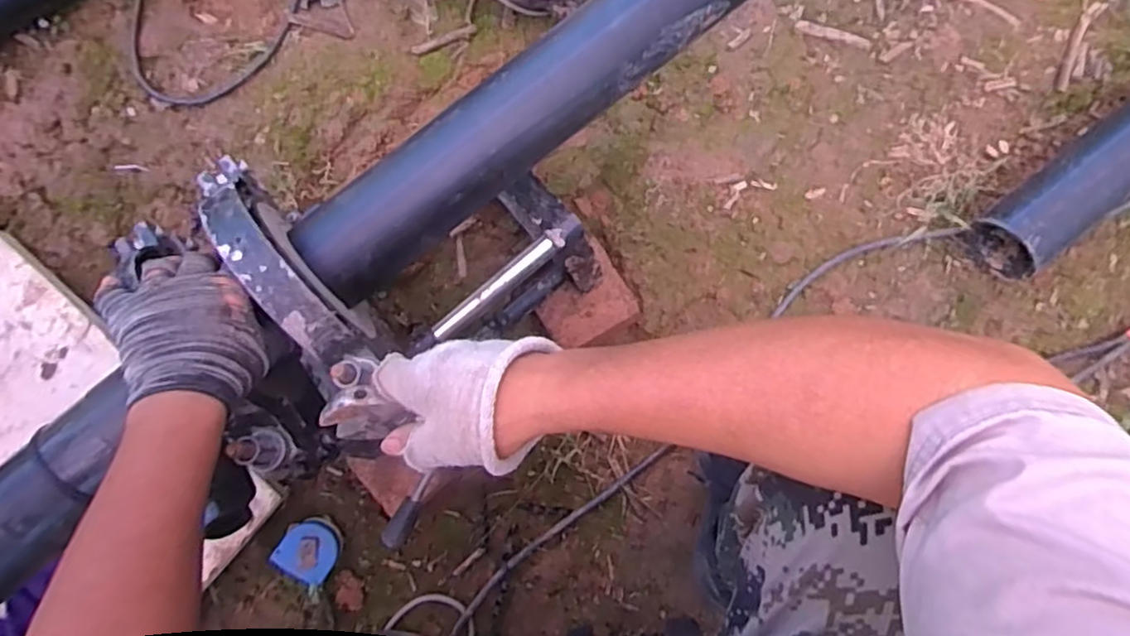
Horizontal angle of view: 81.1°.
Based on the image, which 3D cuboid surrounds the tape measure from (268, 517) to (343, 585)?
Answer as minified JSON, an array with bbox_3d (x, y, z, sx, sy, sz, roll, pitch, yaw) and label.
[{"bbox_3d":[-0.307,0.278,0.792,0.069,0.027,0.072,30,79,-17],"label":"tape measure"}]

